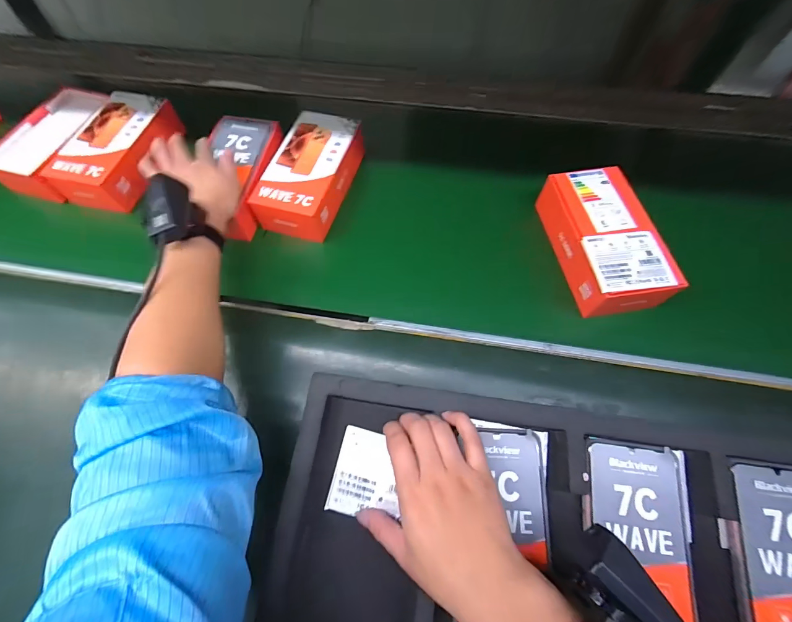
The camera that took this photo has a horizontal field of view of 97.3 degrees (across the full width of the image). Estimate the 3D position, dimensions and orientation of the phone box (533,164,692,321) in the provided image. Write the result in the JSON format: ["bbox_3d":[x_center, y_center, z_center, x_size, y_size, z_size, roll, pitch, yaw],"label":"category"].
[{"bbox_3d":[0.261,-0.087,0.434,0.100,0.060,0.194,-9,64,-2],"label":"phone box"}]

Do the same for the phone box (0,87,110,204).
[{"bbox_3d":[-0.506,-0.247,0.518,0.110,0.045,0.163,12,65,8],"label":"phone box"}]

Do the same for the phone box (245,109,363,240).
[{"bbox_3d":[-0.120,-0.192,0.499,0.096,0.061,0.188,15,65,9],"label":"phone box"}]

